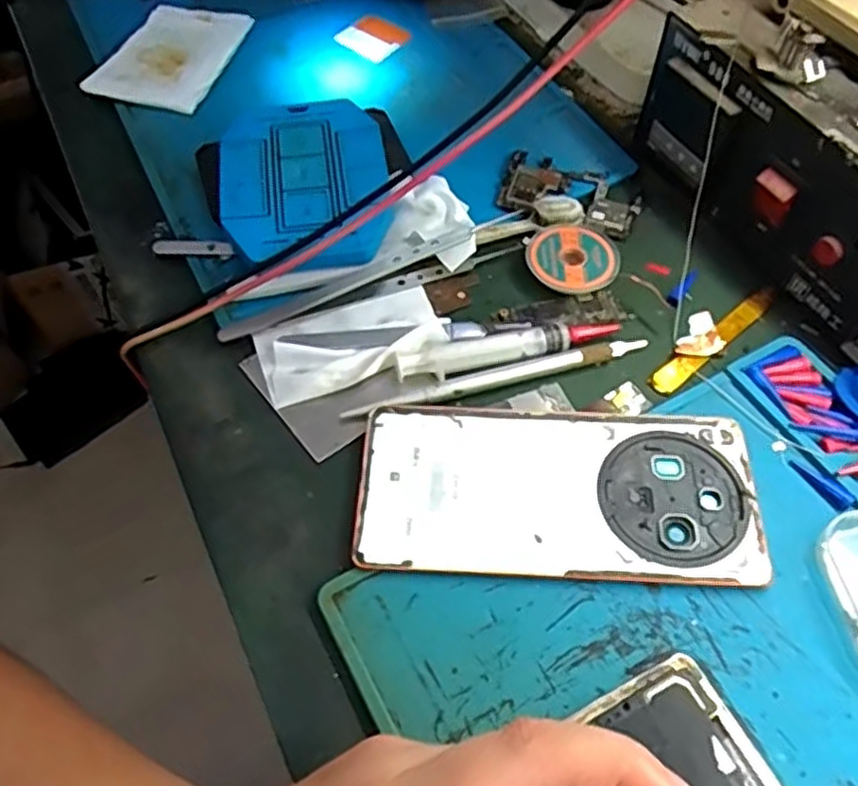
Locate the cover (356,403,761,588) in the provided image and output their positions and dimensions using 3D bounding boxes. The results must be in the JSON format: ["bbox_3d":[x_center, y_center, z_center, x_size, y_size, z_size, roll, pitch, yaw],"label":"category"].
[{"bbox_3d":[0.051,0.040,0.294,0.159,0.005,0.072,1,57,4],"label":"cover"}]

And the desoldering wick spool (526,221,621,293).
[{"bbox_3d":[0.072,-0.069,0.360,0.045,0.012,0.042,-2,57,3],"label":"desoldering wick spool"}]

